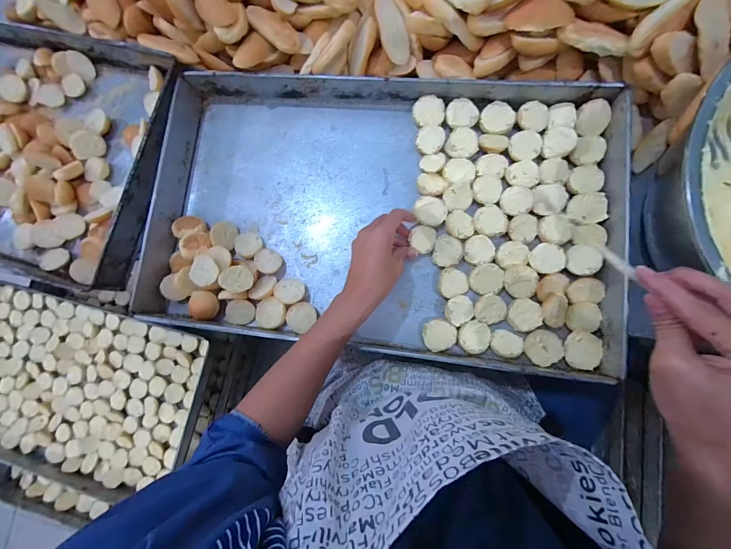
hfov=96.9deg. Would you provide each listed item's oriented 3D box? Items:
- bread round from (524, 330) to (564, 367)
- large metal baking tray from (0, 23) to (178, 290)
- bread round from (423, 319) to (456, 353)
[{"bbox_3d":[0.224,0.092,0.410,0.044,0.012,0.043,-1,83,7],"label":"bread round"},{"bbox_3d":[-0.596,-0.222,0.528,0.608,0.082,0.361,16,85,9],"label":"large metal baking tray"},{"bbox_3d":[0.098,0.080,0.430,0.042,0.017,0.040,-1,83,7],"label":"bread round"}]

